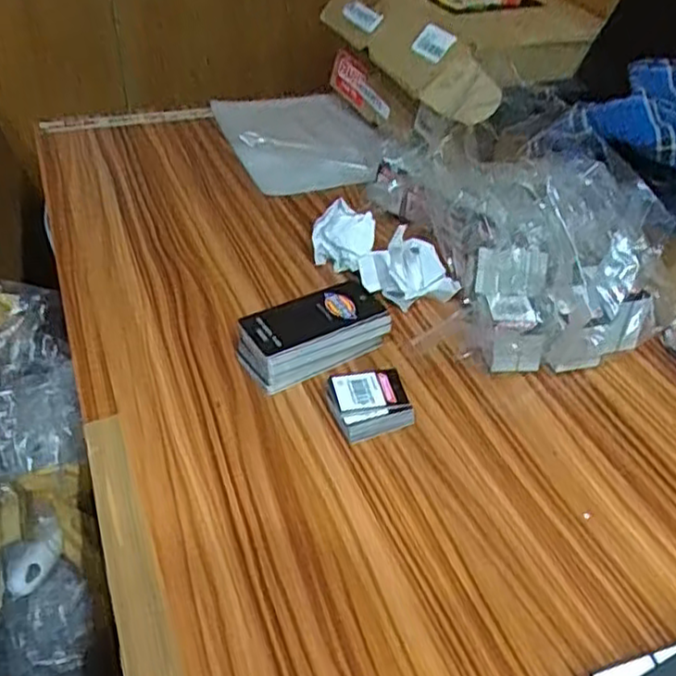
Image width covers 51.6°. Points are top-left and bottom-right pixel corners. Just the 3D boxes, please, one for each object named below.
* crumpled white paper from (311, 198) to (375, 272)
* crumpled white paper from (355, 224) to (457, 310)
[{"bbox_3d":[0.004,-0.088,0.642,0.057,0.055,0.043,13,42,12],"label":"crumpled white paper"},{"bbox_3d":[0.062,-0.060,0.604,0.079,0.048,0.053,-6,42,-11],"label":"crumpled white paper"}]

